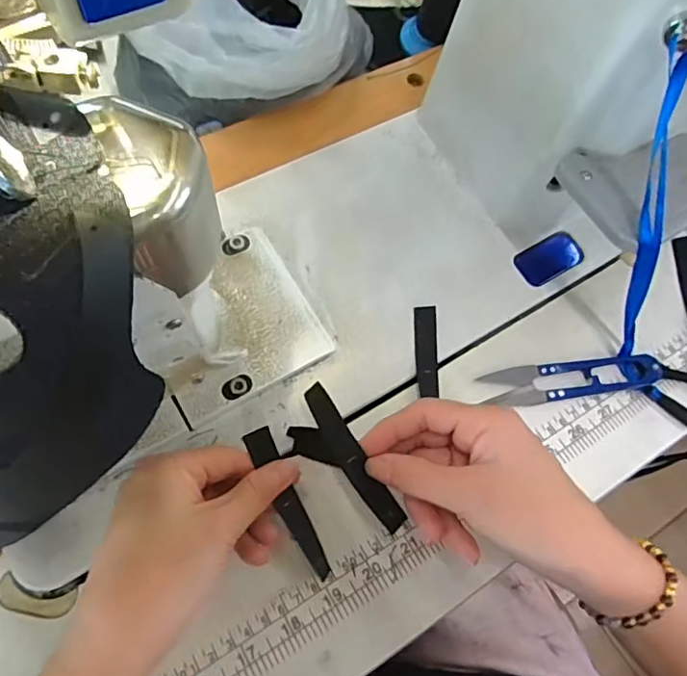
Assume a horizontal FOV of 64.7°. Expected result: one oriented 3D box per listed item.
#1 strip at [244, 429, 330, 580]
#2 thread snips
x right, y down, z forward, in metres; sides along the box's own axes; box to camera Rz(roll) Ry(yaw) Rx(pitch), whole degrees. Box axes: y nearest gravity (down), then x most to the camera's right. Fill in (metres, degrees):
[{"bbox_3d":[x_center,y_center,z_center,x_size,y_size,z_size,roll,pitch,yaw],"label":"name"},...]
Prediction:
[{"bbox_3d":[-0.029,0.089,0.291,0.014,0.013,0.087,-26,92,-14],"label":"strip"},{"bbox_3d":[0.147,0.026,0.349,0.113,0.011,0.025,-8,63,-7],"label":"thread snips"}]

